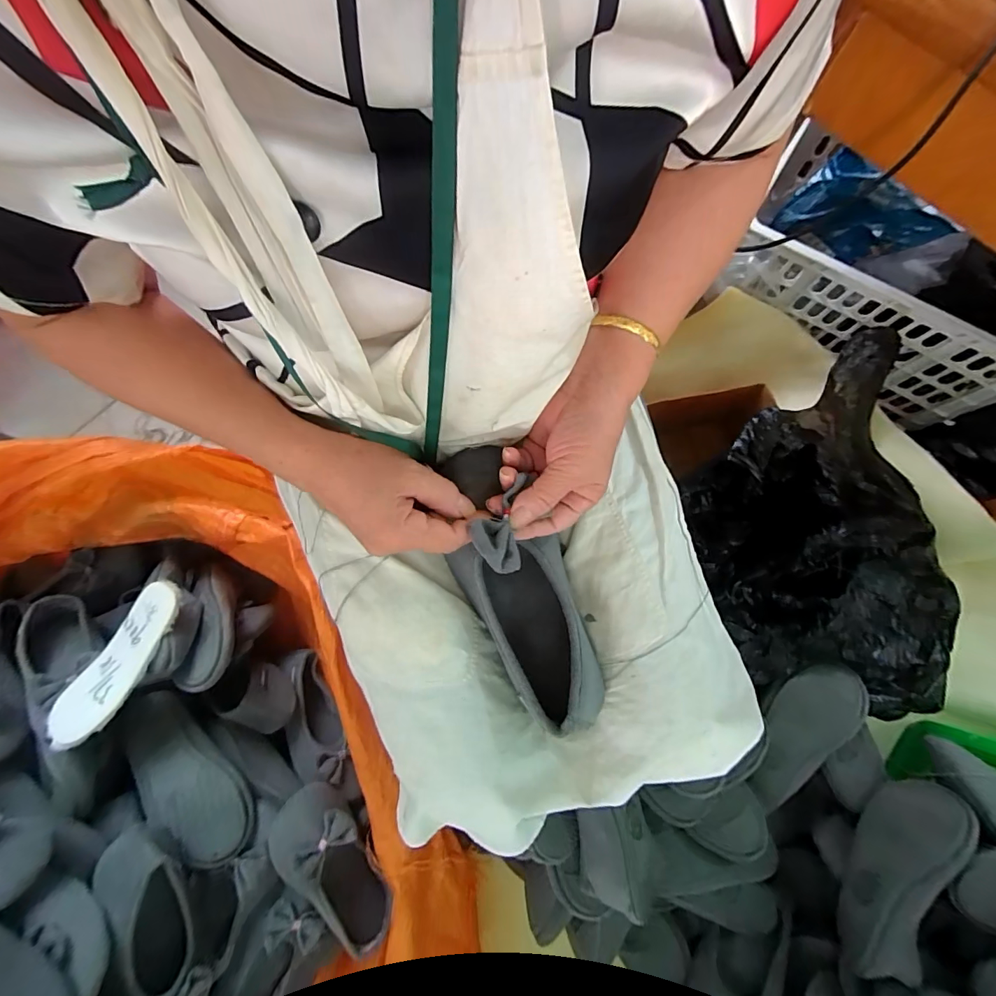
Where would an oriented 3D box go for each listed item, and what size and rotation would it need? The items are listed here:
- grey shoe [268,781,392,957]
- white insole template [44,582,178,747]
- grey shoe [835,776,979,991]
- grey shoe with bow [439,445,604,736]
[{"bbox_3d":[-0.221,0.493,0.580,0.100,0.109,0.217,-16,109,-2],"label":"grey shoe"},{"bbox_3d":[-0.477,0.204,0.546,0.074,0.016,0.205,27,77,20],"label":"white insole template"},{"bbox_3d":[0.490,0.459,0.529,0.060,0.084,0.233,27,80,6],"label":"grey shoe"},{"bbox_3d":[0.010,0.067,0.340,0.071,0.078,0.217,-23,93,-4],"label":"grey shoe with bow"}]

